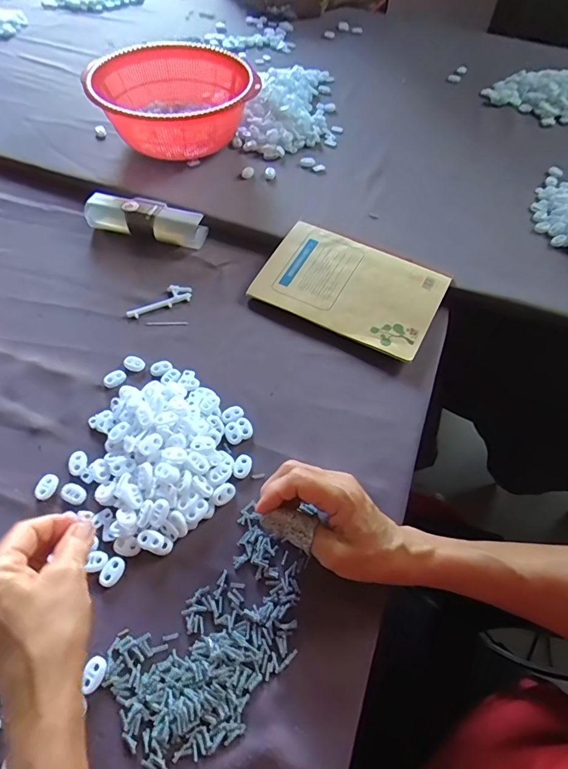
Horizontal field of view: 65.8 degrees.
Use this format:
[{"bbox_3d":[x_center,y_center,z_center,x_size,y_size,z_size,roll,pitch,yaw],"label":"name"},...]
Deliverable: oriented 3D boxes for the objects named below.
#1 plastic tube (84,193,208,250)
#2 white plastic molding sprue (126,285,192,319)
[{"bbox_3d":[-0.180,-0.216,0.575,0.157,0.033,0.043,11,57,6],"label":"plastic tube"},{"bbox_3d":[-0.147,-0.099,0.518,0.079,0.005,0.027,-26,61,-17],"label":"white plastic molding sprue"}]

